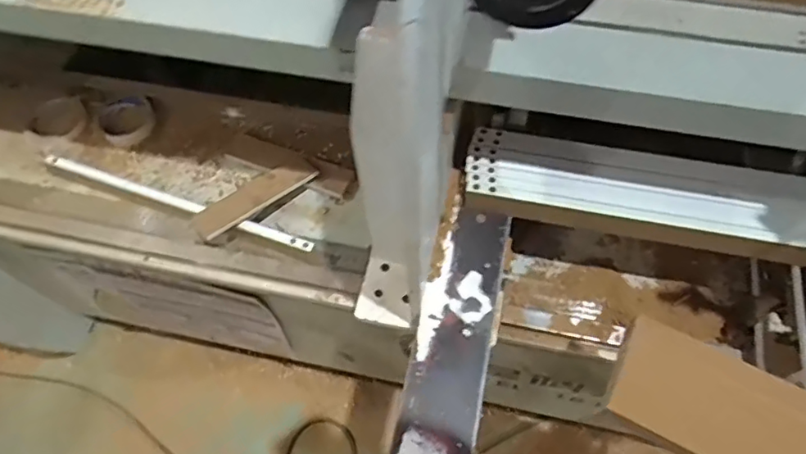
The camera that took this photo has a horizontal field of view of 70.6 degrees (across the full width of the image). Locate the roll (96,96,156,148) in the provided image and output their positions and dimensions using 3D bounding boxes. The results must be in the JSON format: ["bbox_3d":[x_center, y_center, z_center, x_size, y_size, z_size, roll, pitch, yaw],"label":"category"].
[{"bbox_3d":[-0.425,-0.163,0.881,0.080,0.025,0.079,-1,62,2],"label":"roll"}]

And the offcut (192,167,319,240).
[{"bbox_3d":[-0.203,-0.042,0.781,0.172,0.013,0.042,-33,79,-10],"label":"offcut"}]

